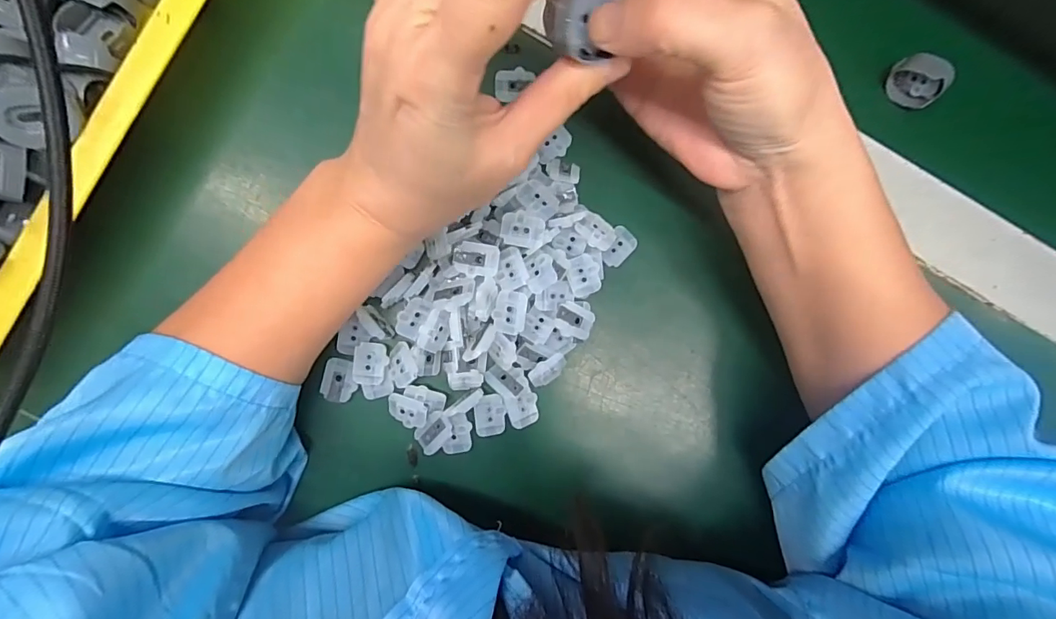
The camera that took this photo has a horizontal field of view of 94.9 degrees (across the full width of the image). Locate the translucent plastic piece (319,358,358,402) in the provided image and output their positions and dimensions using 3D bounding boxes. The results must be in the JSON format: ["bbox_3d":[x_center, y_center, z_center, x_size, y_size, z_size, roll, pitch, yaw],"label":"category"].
[{"bbox_3d":[-0.097,0.037,0.250,0.017,0.004,0.022,13,90,-4],"label":"translucent plastic piece"}]

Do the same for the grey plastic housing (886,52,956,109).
[{"bbox_3d":[0.225,-0.131,0.278,0.011,0.030,0.028,-23,92,-3],"label":"grey plastic housing"}]

